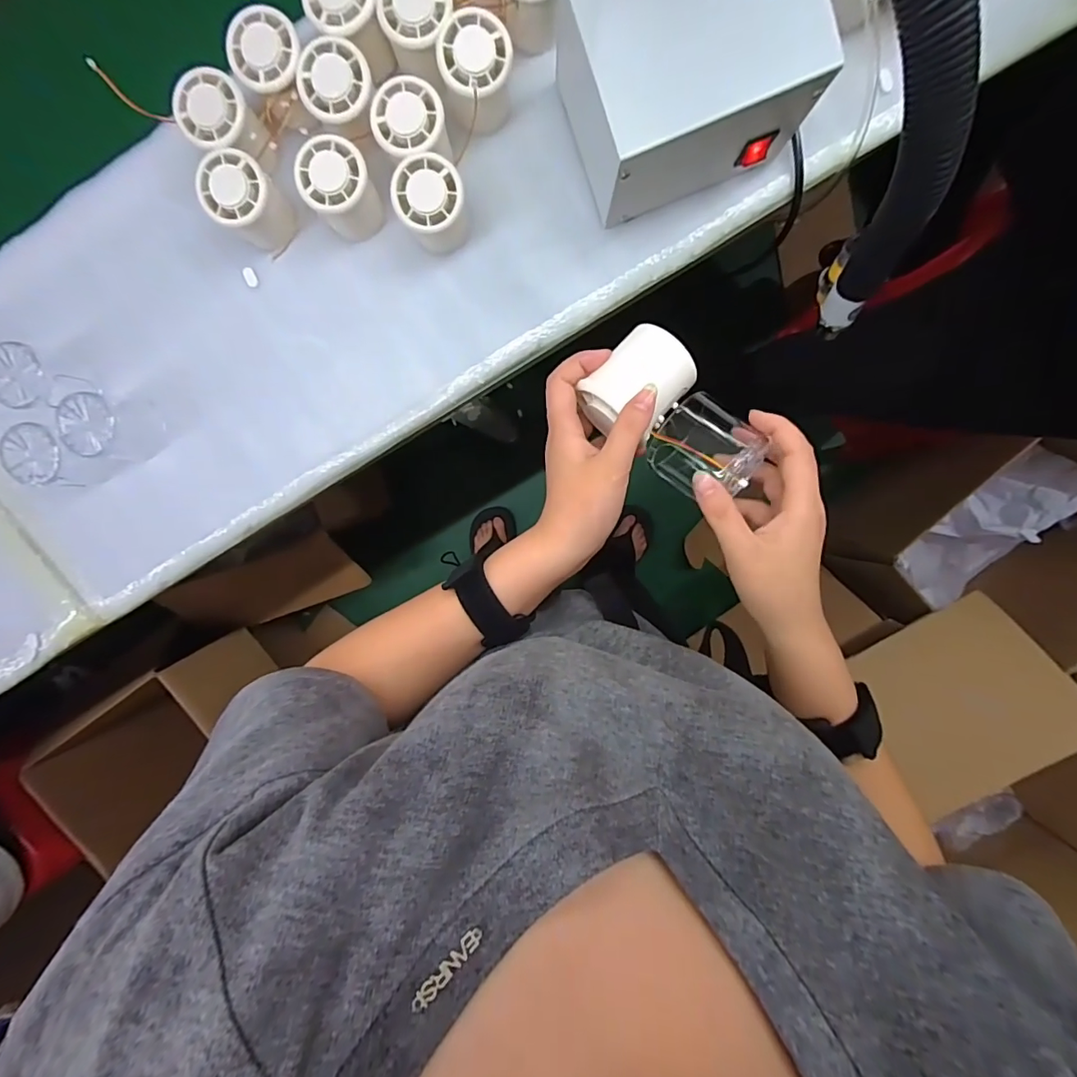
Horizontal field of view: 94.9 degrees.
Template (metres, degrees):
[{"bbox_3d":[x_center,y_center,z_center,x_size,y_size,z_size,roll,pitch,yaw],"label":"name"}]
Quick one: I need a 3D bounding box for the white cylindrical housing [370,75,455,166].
[{"bbox_3d":[-0.100,-0.331,0.410,0.056,0.060,0.057,0,98,2],"label":"white cylindrical housing"}]

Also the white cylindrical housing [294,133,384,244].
[{"bbox_3d":[-0.163,-0.291,0.416,0.053,0.059,0.054,0,98,2],"label":"white cylindrical housing"}]

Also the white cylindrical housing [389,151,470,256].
[{"bbox_3d":[-0.087,-0.276,0.416,0.053,0.061,0.054,0,98,2],"label":"white cylindrical housing"}]

